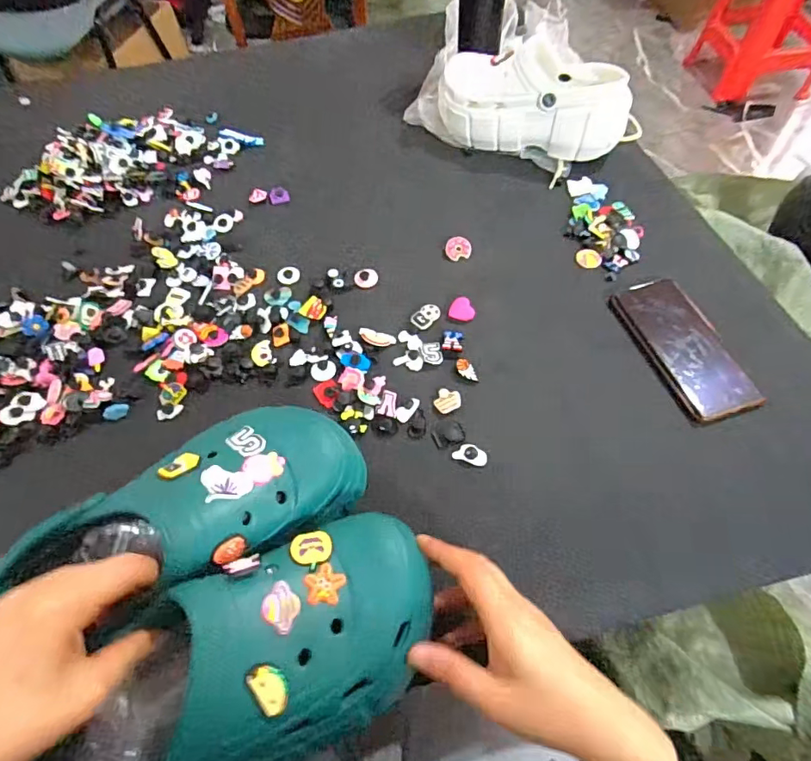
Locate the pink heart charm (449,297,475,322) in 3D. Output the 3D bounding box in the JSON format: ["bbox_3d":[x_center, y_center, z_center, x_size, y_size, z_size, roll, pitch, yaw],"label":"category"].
[{"bbox_3d":[0.062,-0.076,0.529,0.027,0.004,0.028,-2,66,3],"label":"pink heart charm"}]

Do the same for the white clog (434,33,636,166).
[{"bbox_3d":[0.161,-0.362,0.639,0.249,0.097,0.084,18,61,13],"label":"white clog"}]

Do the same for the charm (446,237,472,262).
[{"bbox_3d":[0.062,-0.155,0.580,0.030,0.009,0.030,-17,82,3],"label":"charm"}]

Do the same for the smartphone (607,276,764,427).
[{"bbox_3d":[0.274,-0.035,0.489,0.074,0.007,0.163,-18,56,-1],"label":"smartphone"}]

